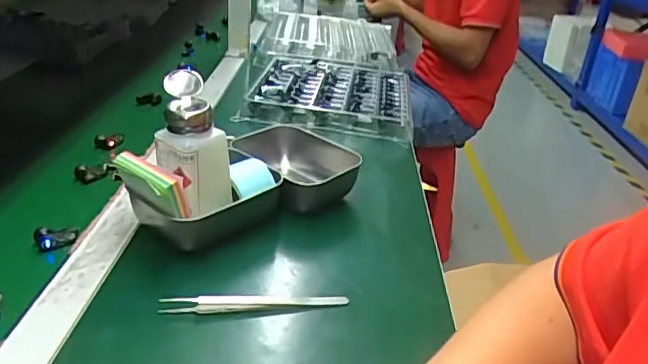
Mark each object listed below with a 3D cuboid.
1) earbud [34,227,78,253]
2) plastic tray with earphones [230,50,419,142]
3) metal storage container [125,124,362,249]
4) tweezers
[{"bbox_3d":[-0.246,0.051,0.513,0.035,0.015,0.017,-6,30,-24],"label":"earbud"},{"bbox_3d":[0.003,-0.155,0.950,0.283,0.046,0.313,4,27,-3],"label":"plastic tray with earphones"},{"bbox_3d":[-0.080,0.005,0.585,0.237,0.060,0.153,-10,32,-30],"label":"metal storage container"},{"bbox_3d":[-0.055,0.099,0.461,0.152,0.015,0.011,0,28,-13],"label":"tweezers"}]

